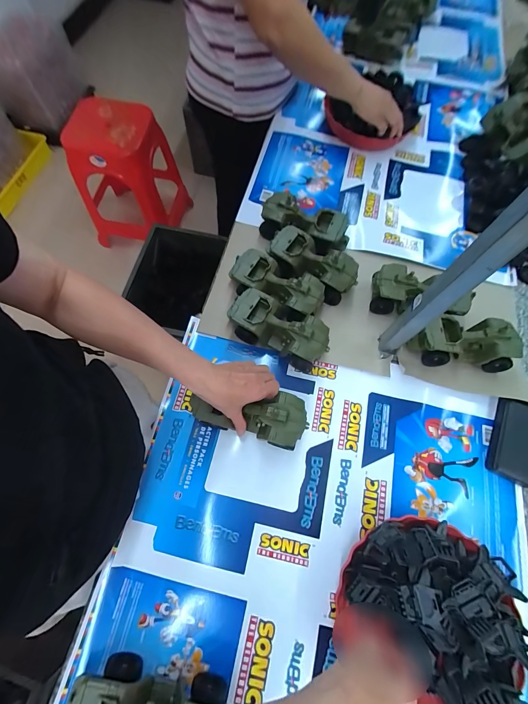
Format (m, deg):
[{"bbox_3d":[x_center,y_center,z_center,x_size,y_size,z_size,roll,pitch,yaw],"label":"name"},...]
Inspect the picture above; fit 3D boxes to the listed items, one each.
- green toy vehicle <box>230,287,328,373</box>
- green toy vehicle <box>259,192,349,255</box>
[{"bbox_3d":[0.024,-0.040,0.550,0.187,0.081,0.085,27,70,8],"label":"green toy vehicle"},{"bbox_3d":[0.085,-0.263,0.636,0.185,0.081,0.078,19,69,6],"label":"green toy vehicle"}]

